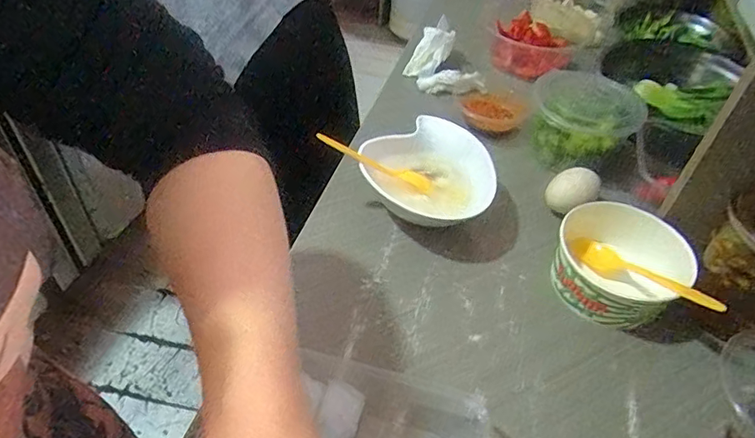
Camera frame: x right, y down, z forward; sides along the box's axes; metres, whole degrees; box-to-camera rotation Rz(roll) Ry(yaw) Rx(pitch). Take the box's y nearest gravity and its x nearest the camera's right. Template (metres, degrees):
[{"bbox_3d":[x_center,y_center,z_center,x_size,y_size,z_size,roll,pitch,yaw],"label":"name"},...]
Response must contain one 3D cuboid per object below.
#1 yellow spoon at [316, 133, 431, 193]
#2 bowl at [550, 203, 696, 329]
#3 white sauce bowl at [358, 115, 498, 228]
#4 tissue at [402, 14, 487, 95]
[{"bbox_3d":[-0.004,-0.050,0.467,0.111,0.012,0.016,23,41,-19],"label":"yellow spoon"},{"bbox_3d":[0.193,0.036,0.434,0.092,0.050,0.101,3,45,-3],"label":"bowl"},{"bbox_3d":[0.051,-0.037,0.493,0.116,0.056,0.112,3,45,-3],"label":"white sauce bowl"},{"bbox_3d":[0.086,-0.203,0.657,0.100,0.056,0.091,8,45,3],"label":"tissue"}]

